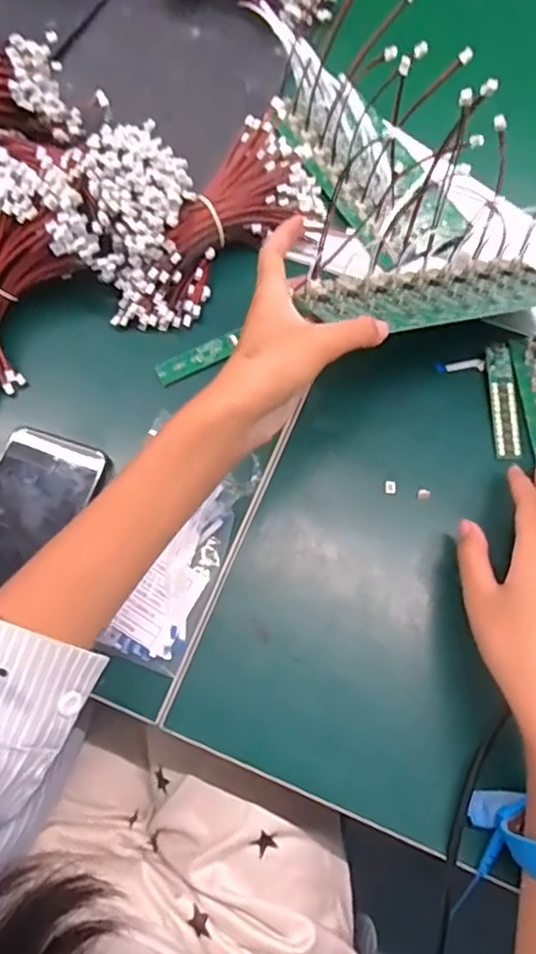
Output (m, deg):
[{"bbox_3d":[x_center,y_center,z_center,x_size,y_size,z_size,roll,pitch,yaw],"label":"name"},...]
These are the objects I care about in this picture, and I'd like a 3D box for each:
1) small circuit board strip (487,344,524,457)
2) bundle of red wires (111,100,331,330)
[{"bbox_3d":[0.168,-0.055,0.431,0.019,0.006,0.085,0,70,1],"label":"small circuit board strip"},{"bbox_3d":[-0.029,-0.183,0.463,0.093,0.046,0.194,31,73,12],"label":"bundle of red wires"}]

